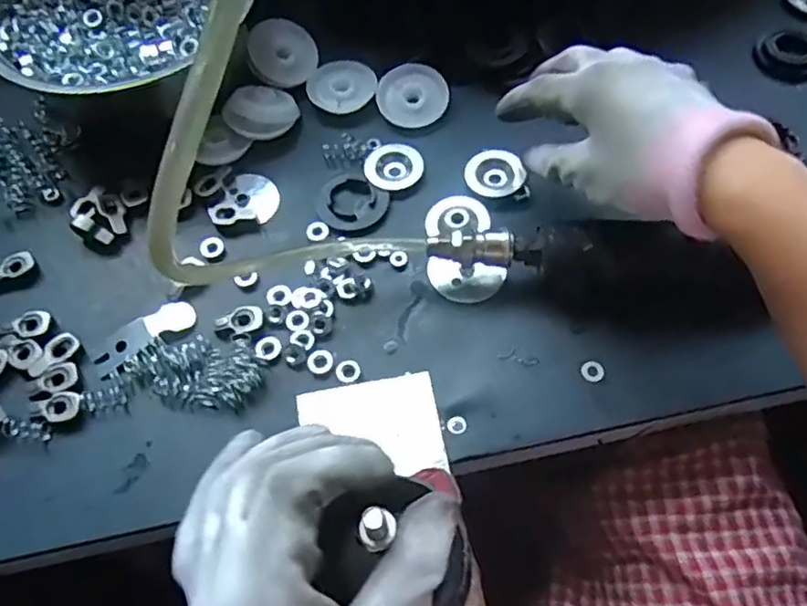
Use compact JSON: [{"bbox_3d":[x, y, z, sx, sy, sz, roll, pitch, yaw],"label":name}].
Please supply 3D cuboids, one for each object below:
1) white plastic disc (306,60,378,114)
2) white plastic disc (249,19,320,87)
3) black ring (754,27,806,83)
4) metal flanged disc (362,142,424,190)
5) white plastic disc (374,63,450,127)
[{"bbox_3d":[-0.044,-0.157,0.461,0.048,0.004,0.044,-3,61,2],"label":"white plastic disc"},{"bbox_3d":[-0.086,-0.180,0.463,0.048,0.007,0.053,19,71,-12],"label":"white plastic disc"},{"bbox_3d":[0.274,-0.177,0.459,0.051,0.009,0.047,-1,61,3],"label":"black ring"},{"bbox_3d":[-0.006,-0.092,0.432,0.039,0.004,0.035,-27,63,-11],"label":"metal flanged disc"},{"bbox_3d":[0.007,-0.147,0.453,0.049,0.007,0.048,-1,61,3],"label":"white plastic disc"}]

